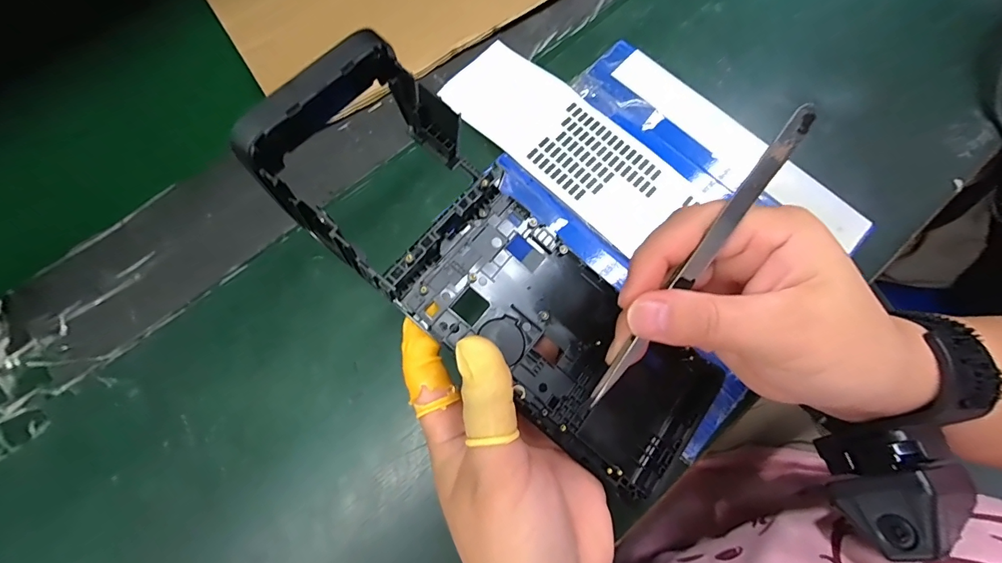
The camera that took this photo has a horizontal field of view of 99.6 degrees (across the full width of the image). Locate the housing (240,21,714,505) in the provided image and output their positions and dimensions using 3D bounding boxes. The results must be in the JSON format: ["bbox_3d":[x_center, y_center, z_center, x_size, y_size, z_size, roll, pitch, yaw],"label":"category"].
[{"bbox_3d":[0.001,-0.002,0.186,0.214,0.039,0.079,45,79,-7],"label":"housing"}]

